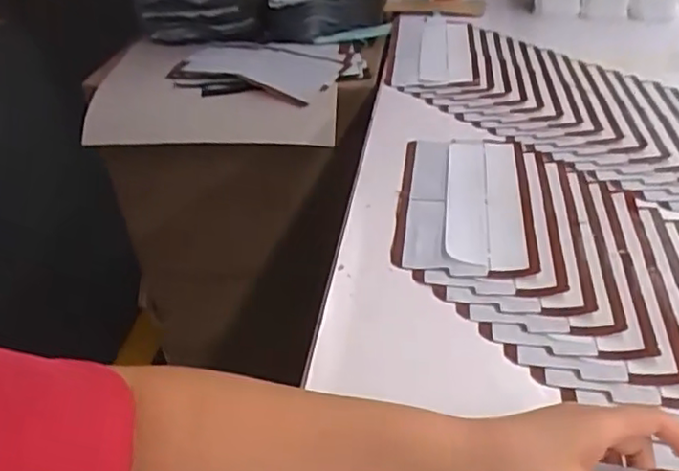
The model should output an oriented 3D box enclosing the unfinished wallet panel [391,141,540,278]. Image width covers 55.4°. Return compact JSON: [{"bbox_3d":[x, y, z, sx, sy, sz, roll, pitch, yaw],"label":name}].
[{"bbox_3d":[0.124,-0.041,0.648,0.128,0.011,0.251,2,37,10],"label":"unfinished wallet panel"}]

